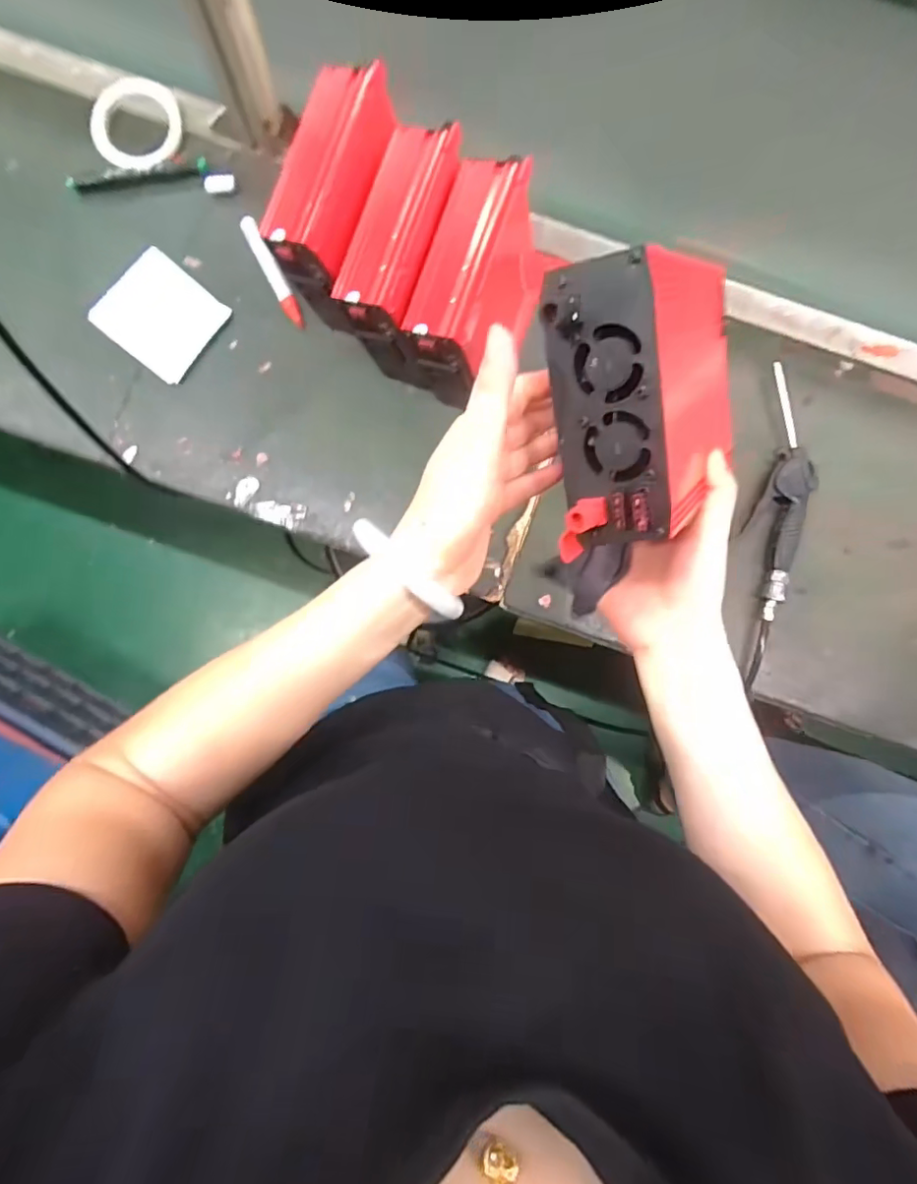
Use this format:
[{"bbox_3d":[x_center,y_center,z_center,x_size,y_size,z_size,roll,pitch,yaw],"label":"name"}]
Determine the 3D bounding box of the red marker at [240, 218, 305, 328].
[{"bbox_3d":[-0.209,-0.359,0.625,0.018,0.015,0.129,-28,88,-2],"label":"red marker"}]

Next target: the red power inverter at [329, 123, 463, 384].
[{"bbox_3d":[-0.054,-0.324,0.553,0.074,0.135,0.175,17,87,0],"label":"red power inverter"}]

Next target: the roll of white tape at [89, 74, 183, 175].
[{"bbox_3d":[-0.360,-0.526,0.629,0.095,0.017,0.103,0,87,-1],"label":"roll of white tape"}]

